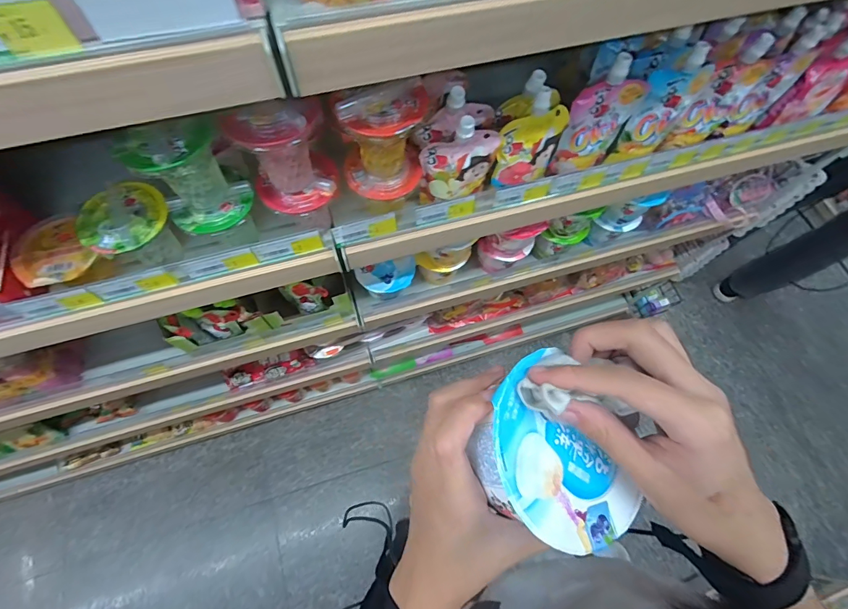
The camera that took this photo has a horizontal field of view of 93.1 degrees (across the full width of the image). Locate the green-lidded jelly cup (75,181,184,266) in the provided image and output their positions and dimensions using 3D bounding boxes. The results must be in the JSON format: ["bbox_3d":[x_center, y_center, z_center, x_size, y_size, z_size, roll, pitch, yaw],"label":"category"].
[{"bbox_3d":[-0.320,-0.082,0.451,0.087,0.078,0.084,1,67,-2],"label":"green-lidded jelly cup"}]

